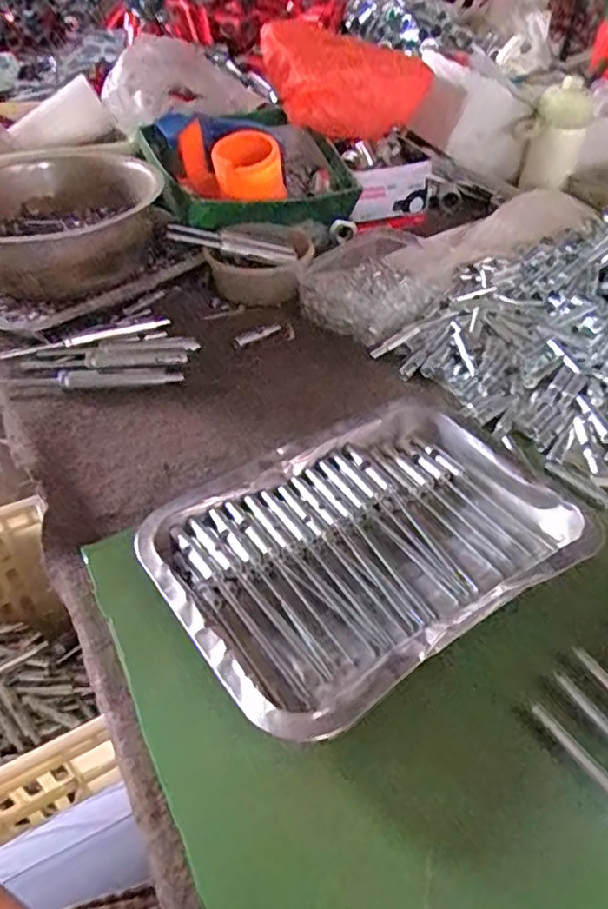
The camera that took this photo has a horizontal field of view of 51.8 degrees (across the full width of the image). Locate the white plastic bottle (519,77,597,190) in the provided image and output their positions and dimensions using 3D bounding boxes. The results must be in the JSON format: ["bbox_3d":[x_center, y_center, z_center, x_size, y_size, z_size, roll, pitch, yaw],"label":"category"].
[{"bbox_3d":[0.329,-0.410,0.810,0.069,0.117,0.056,20,47,20],"label":"white plastic bottle"}]

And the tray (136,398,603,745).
[{"bbox_3d":[0.039,0.053,0.397,0.247,0.033,0.178,-25,49,-25],"label":"tray"}]

